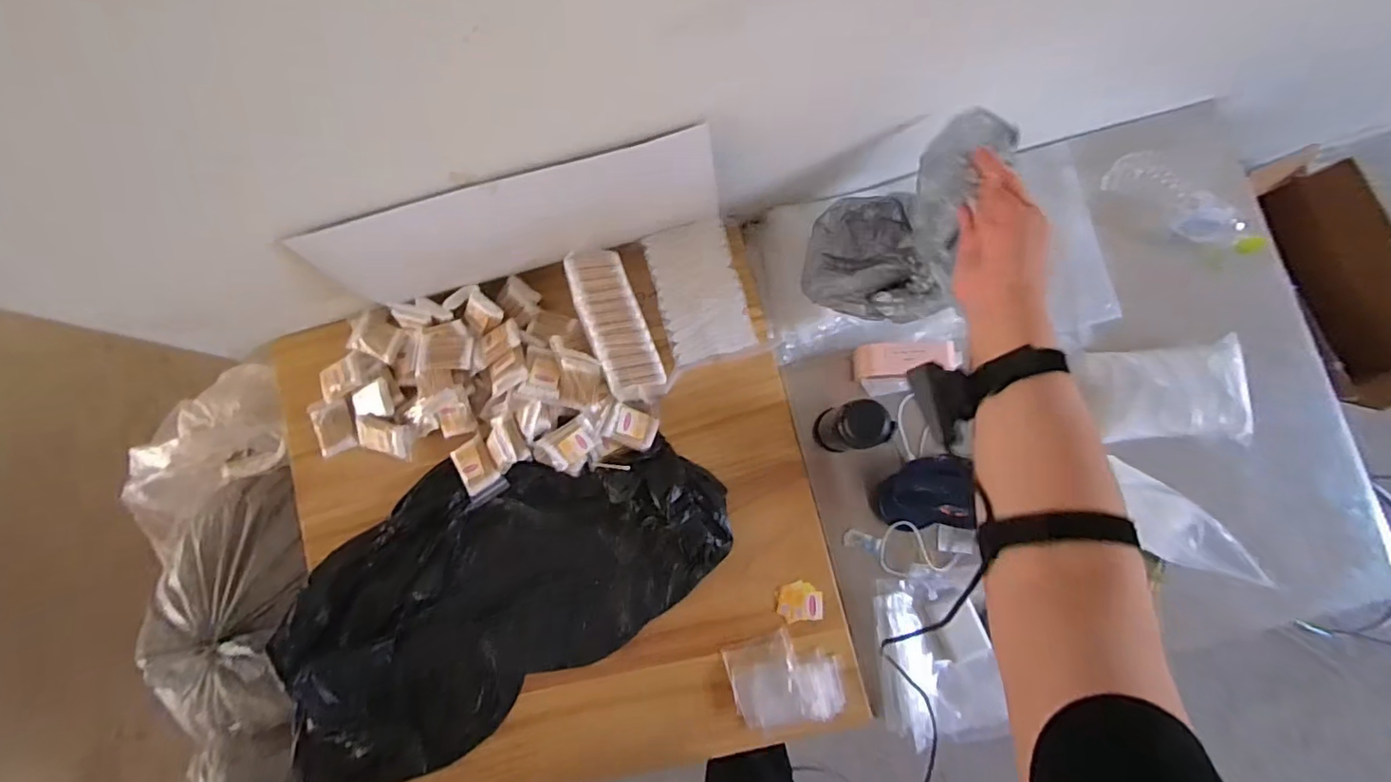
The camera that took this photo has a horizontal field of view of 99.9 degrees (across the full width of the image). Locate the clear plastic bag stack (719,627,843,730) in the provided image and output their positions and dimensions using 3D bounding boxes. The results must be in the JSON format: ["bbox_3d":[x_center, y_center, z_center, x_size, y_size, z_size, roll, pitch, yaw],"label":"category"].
[{"bbox_3d":[0.128,0.407,0.827,0.153,0.015,0.117,-17,76,8],"label":"clear plastic bag stack"}]

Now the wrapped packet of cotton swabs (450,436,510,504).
[{"bbox_3d":[-0.326,0.117,0.878,0.062,0.015,0.088,-25,82,2],"label":"wrapped packet of cotton swabs"}]

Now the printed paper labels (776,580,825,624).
[{"bbox_3d":[0.151,0.304,0.844,0.064,0.007,0.053,-10,83,4],"label":"printed paper labels"}]

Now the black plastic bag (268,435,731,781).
[{"bbox_3d":[-0.309,0.287,0.855,0.722,0.071,0.358,-33,82,1],"label":"black plastic bag"}]

